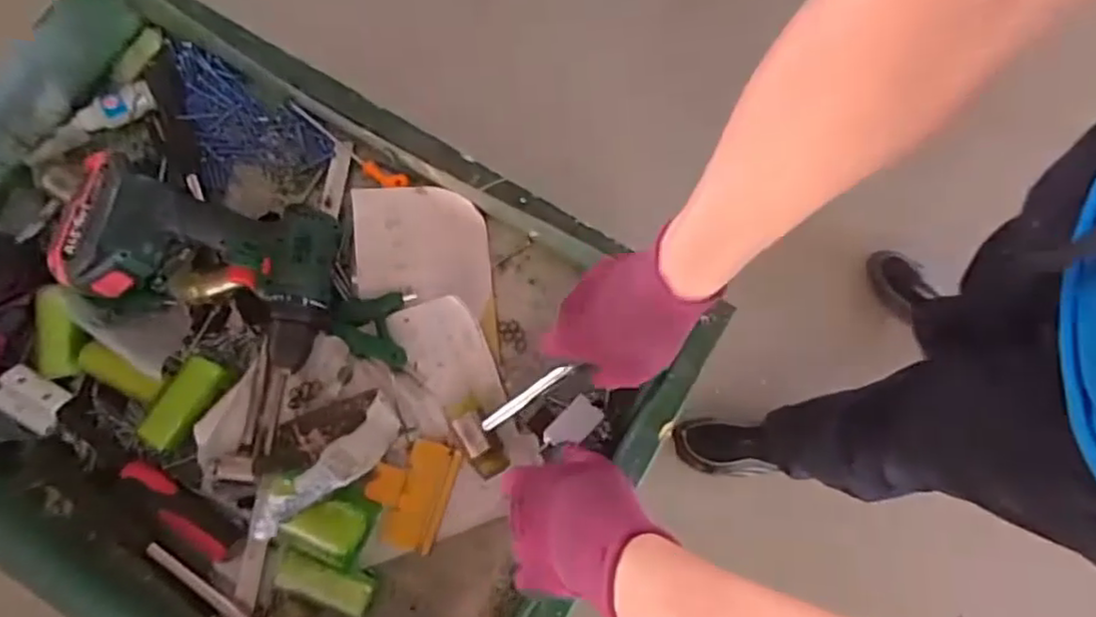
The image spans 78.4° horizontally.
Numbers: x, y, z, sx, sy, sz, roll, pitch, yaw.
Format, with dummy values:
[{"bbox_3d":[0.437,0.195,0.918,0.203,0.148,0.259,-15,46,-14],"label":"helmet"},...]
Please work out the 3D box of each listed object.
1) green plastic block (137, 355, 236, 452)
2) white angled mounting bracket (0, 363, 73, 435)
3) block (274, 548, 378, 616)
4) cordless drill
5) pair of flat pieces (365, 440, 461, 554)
[{"bbox_3d":[-0.329,0.087,0.612,0.039,0.019,0.087,31,79,6],"label":"green plastic block"},{"bbox_3d":[-0.484,0.084,0.627,0.070,0.008,0.045,30,79,6],"label":"white angled mounting bracket"},{"bbox_3d":[-0.191,0.234,0.578,0.081,0.025,0.031,25,78,-11],"label":"block"},{"bbox_3d":[-0.314,-0.044,0.613,0.230,0.062,0.145,17,77,-9],"label":"cordless drill"},{"bbox_3d":[-0.126,0.166,0.610,0.068,0.018,0.094,17,78,3],"label":"pair of flat pieces"}]

